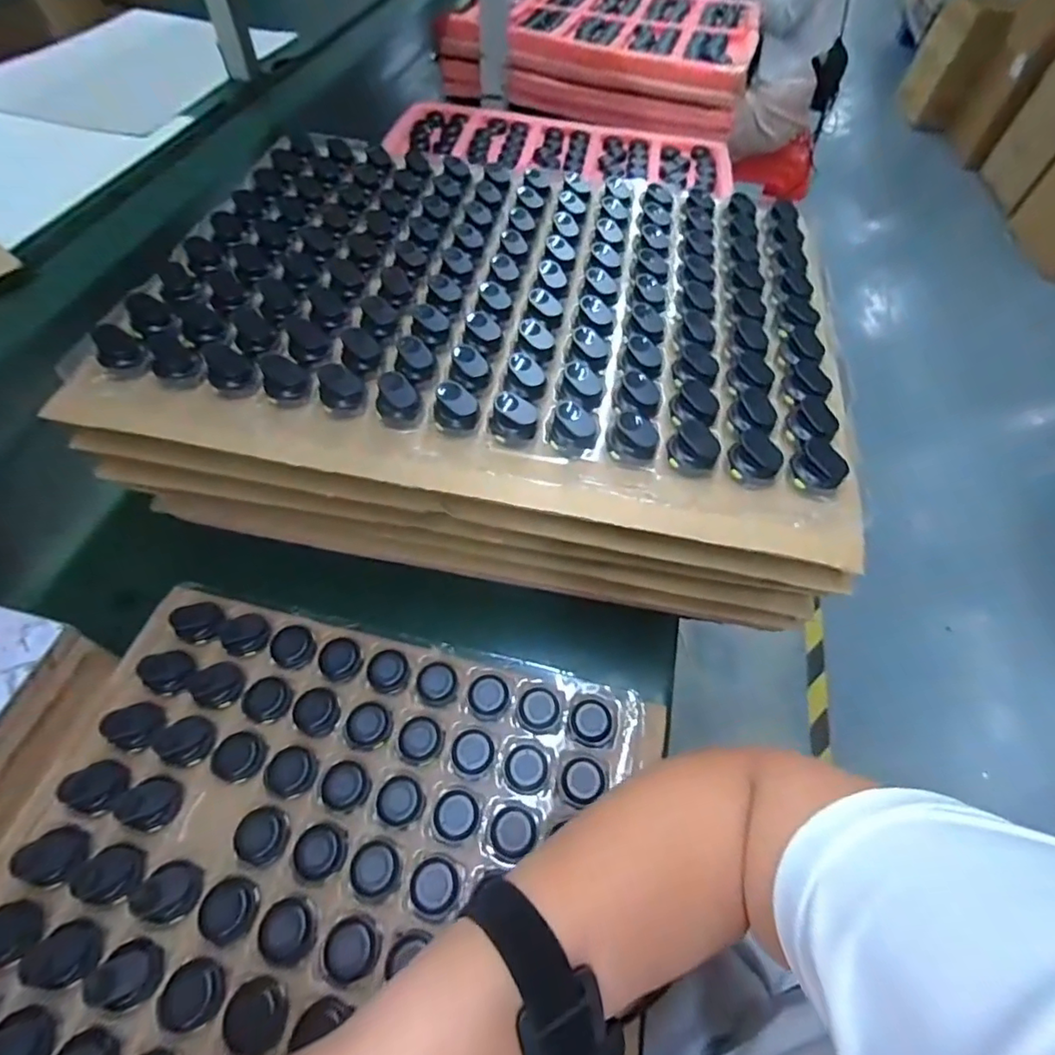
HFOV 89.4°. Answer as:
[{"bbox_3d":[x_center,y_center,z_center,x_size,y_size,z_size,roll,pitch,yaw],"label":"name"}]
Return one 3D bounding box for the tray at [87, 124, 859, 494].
[{"bbox_3d":[-0.021,-0.195,0.412,0.477,0.021,0.322,11,58,2],"label":"tray"}]

